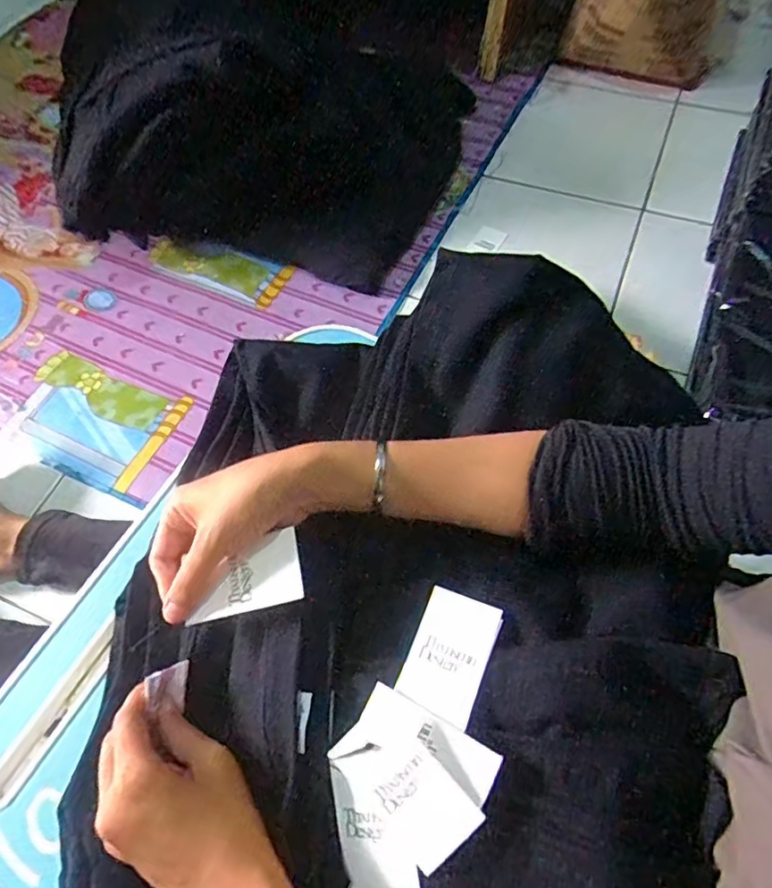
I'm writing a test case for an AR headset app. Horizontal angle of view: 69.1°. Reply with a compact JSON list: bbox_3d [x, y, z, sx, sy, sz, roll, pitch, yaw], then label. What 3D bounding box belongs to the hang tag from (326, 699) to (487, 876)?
[{"bbox_3d":[0.010,0.188,0.309,0.044,0.012,0.078,-42,71,-15],"label":"hang tag"}]

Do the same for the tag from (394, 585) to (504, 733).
[{"bbox_3d":[0.039,0.127,0.343,0.046,0.004,0.071,20,62,15],"label":"tag"}]

